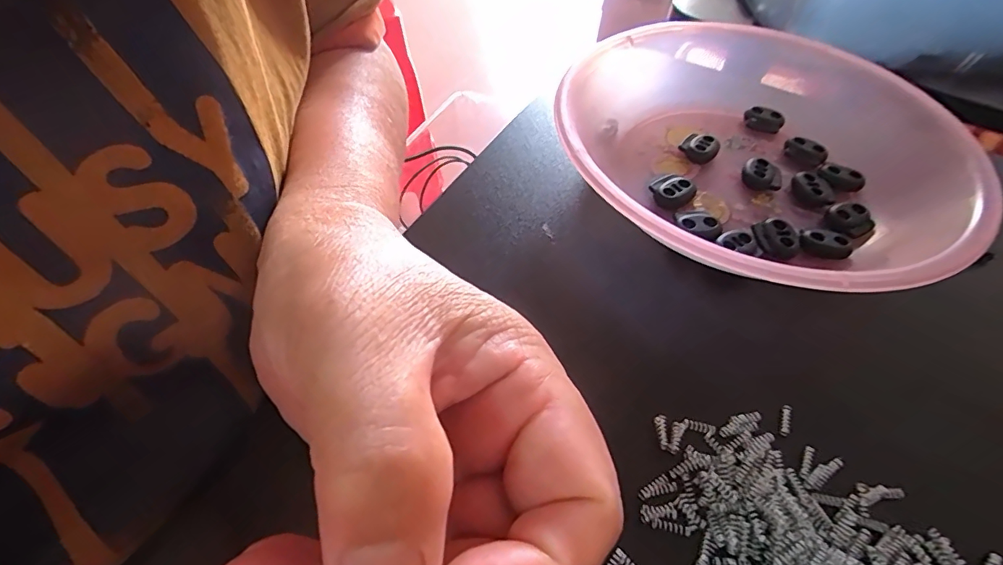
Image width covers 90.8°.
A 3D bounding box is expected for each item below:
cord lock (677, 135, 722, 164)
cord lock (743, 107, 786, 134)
[{"bbox_3d":[0.106,-0.071,0.266,0.019,0.010,0.017,25,55,17],"label":"cord lock"},{"bbox_3d":[0.152,-0.094,0.287,0.022,0.010,0.009,30,56,20],"label":"cord lock"}]

